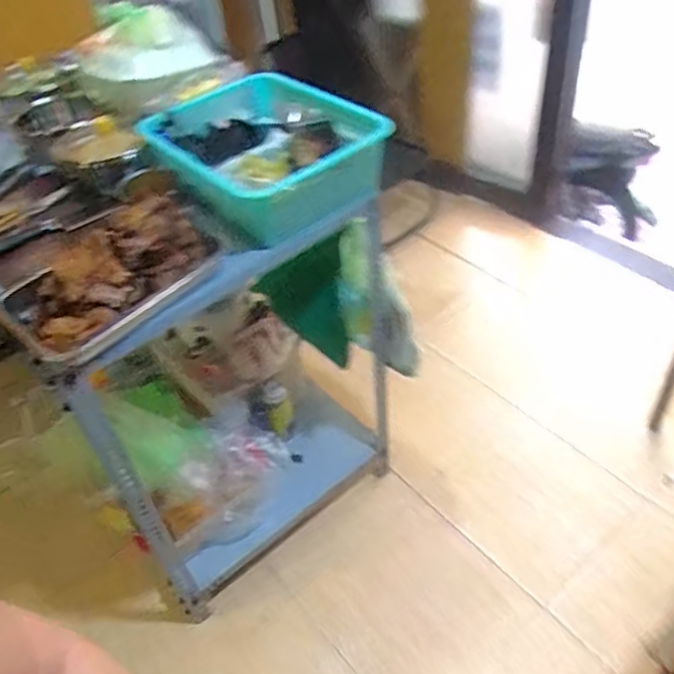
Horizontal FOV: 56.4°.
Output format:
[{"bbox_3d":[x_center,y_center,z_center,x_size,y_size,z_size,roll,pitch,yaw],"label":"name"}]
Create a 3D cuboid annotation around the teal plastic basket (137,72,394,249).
[{"bbox_3d":[-0.122,-0.318,1.108,0.305,0.137,0.350,-26,47,-18],"label":"teal plastic basket"}]

